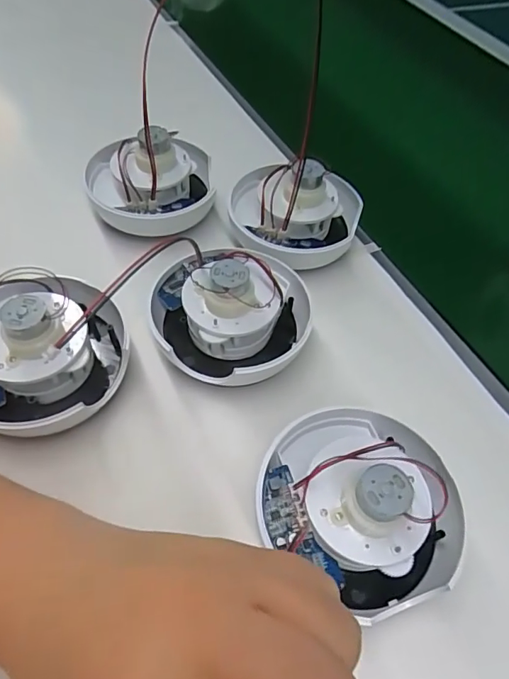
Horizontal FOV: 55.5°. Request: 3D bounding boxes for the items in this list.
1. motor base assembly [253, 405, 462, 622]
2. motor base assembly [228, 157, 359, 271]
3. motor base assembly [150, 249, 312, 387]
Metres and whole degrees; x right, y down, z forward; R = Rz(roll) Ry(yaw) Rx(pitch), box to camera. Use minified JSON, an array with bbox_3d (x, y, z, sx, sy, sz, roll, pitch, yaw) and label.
[{"bbox_3d":[0.061,0.079,0.252,0.106,0.066,0.096,29,56,15],"label":"motor base assembly"},{"bbox_3d":[0.032,-0.108,0.381,0.107,0.059,0.098,13,53,4],"label":"motor base assembly"},{"bbox_3d":[-0.017,-0.023,0.322,0.104,0.071,0.097,3,53,-4],"label":"motor base assembly"}]

